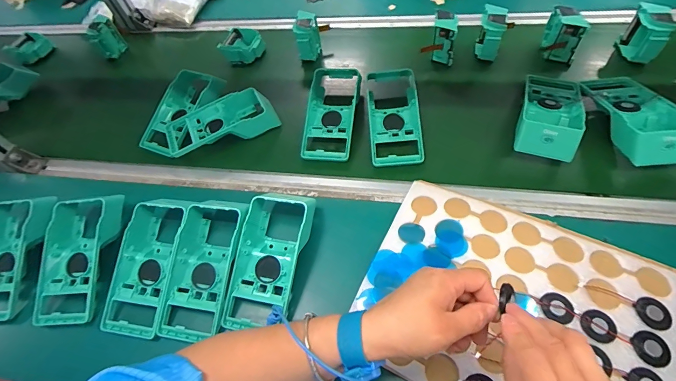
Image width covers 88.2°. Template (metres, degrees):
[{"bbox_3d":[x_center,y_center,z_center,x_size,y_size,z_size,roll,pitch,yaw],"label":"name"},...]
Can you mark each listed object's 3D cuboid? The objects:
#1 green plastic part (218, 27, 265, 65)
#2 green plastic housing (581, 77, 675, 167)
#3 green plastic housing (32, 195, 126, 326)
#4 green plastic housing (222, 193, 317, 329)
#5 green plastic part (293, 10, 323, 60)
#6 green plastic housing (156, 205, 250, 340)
[{"bbox_3d":[-0.210,-0.307,0.764,0.089,0.042,0.093,13,58,12],"label":"green plastic part"},{"bbox_3d":[0.434,-0.114,0.511,0.086,0.056,0.180,-4,56,0],"label":"green plastic housing"},{"bbox_3d":[-0.384,0.091,0.511,0.094,0.056,0.190,0,56,3],"label":"green plastic housing"},{"bbox_3d":[-0.092,0.088,0.464,0.090,0.064,0.184,8,57,9],"label":"green plastic housing"},{"bbox_3d":[-0.061,-0.307,0.707,0.053,0.081,0.076,-7,56,-2],"label":"green plastic part"},{"bbox_3d":[-0.181,0.098,0.468,0.096,0.058,0.185,9,57,9],"label":"green plastic housing"}]

